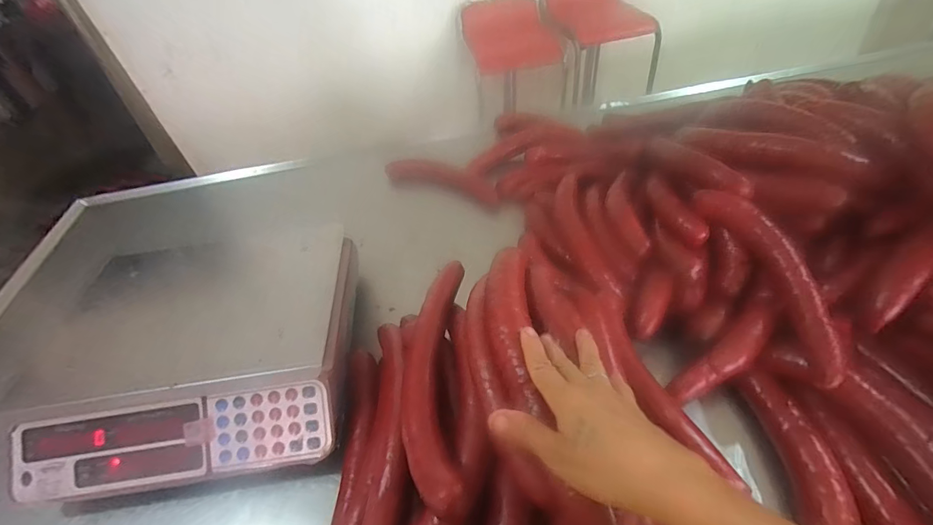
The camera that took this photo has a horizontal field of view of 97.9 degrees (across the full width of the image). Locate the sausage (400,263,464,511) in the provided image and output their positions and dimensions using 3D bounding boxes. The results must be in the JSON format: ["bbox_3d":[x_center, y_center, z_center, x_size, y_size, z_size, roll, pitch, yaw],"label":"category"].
[{"bbox_3d":[-0.033,0.100,0.412,0.060,0.052,0.280,-4,46,3],"label":"sausage"}]

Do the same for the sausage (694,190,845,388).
[{"bbox_3d":[0.346,0.011,0.456,0.057,0.028,0.243,-11,59,-3],"label":"sausage"}]

